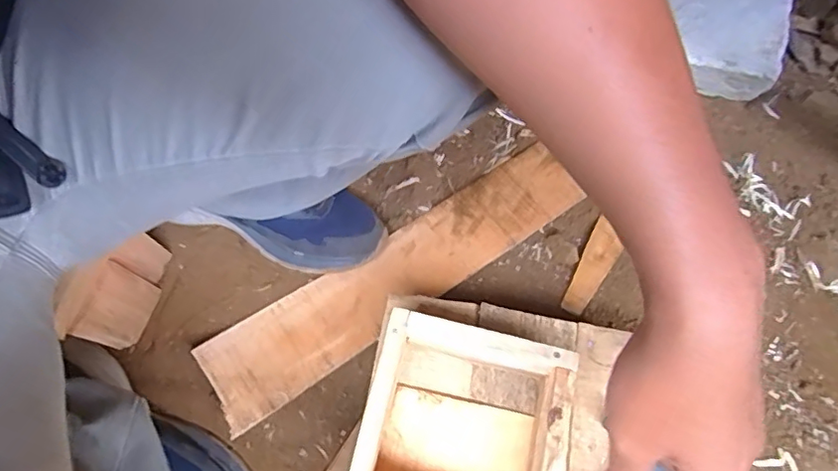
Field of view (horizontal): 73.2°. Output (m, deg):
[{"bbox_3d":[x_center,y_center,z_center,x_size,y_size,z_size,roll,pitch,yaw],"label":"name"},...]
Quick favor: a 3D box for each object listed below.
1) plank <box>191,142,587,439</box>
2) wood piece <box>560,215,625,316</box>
[{"bbox_3d":[-0.014,0.038,0.640,0.472,0.021,0.098,-31,67,-21],"label":"plank"},{"bbox_3d":[0.208,0.036,0.666,0.037,0.014,0.140,30,60,8],"label":"wood piece"}]

